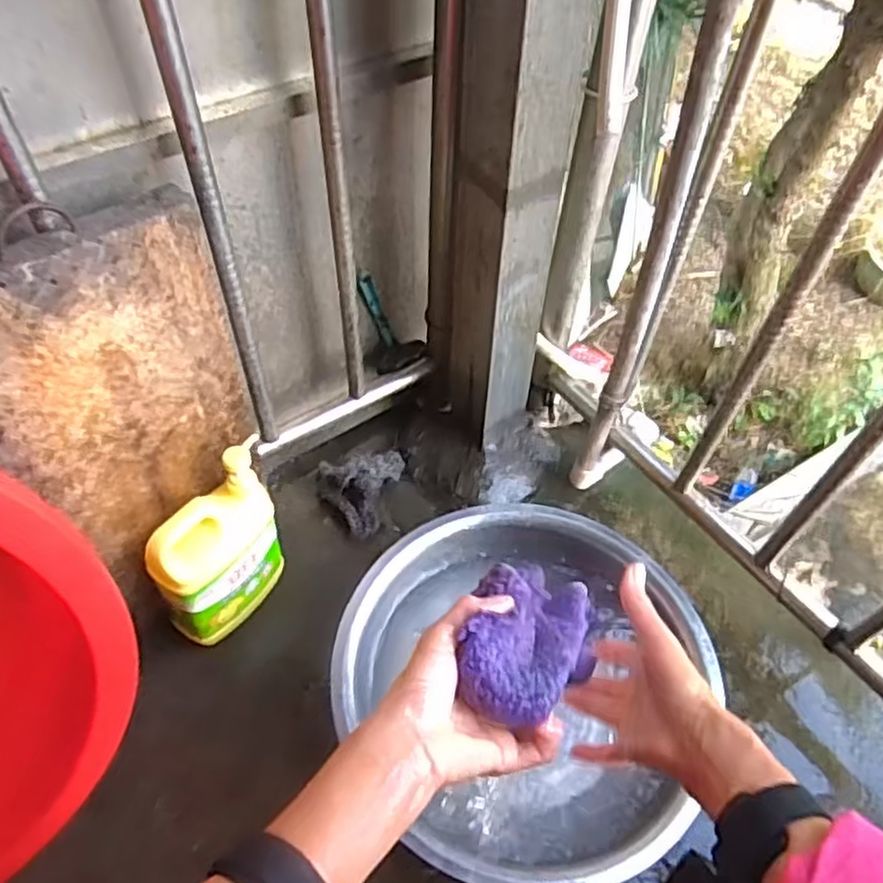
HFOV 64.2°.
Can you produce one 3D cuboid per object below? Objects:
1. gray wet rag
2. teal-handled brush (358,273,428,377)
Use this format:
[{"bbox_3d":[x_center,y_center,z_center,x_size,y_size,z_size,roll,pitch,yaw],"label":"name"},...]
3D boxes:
[{"bbox_3d":[-0.119,0.052,0.991,0.102,0.053,0.149,17,54,10],"label":"gray wet rag"},{"bbox_3d":[-0.067,-0.170,0.961,0.086,0.148,0.051,-34,62,-25],"label":"teal-handled brush"}]

